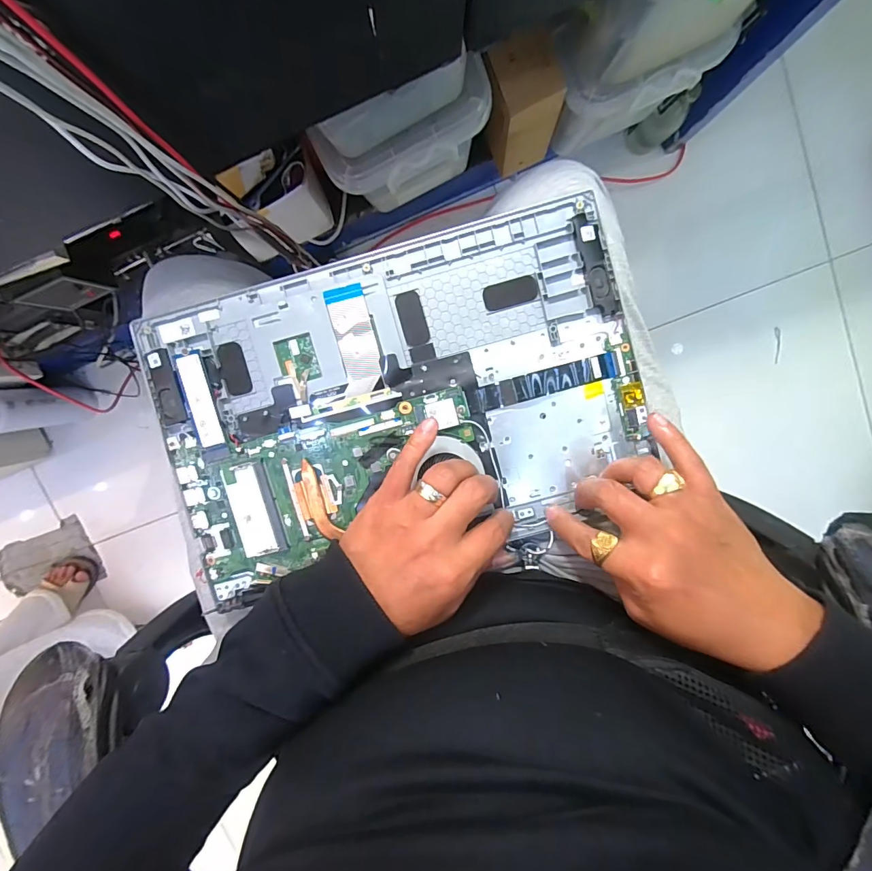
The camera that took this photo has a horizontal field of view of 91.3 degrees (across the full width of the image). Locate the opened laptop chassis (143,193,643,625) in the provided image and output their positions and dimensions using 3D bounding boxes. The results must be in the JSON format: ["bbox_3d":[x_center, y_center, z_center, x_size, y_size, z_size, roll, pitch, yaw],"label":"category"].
[{"bbox_3d":[-0.029,-0.026,0.327,0.358,0.020,0.222,-16,97,4],"label":"opened laptop chassis"}]

